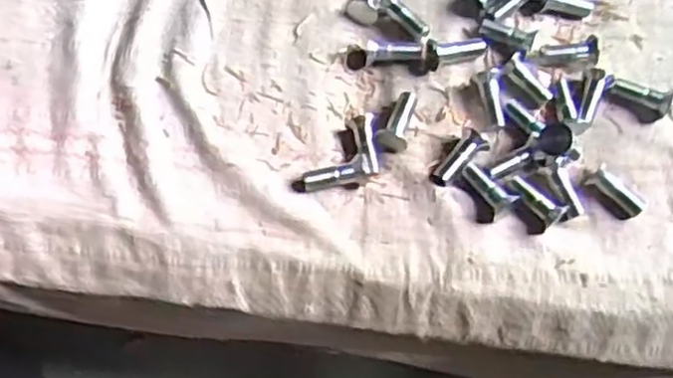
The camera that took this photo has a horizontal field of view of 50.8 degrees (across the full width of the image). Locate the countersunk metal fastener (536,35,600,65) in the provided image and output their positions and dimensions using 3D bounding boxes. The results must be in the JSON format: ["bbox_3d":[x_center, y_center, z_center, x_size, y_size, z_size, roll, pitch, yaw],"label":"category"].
[{"bbox_3d":[0.144,-0.085,0.442,0.037,0.013,0.015,1,70,-3],"label":"countersunk metal fastener"}]

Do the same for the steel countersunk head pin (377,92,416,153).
[{"bbox_3d":[0.037,-0.039,0.422,0.017,0.016,0.038,20,70,4],"label":"steel countersunk head pin"}]

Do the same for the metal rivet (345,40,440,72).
[{"bbox_3d":[0.034,-0.083,0.437,0.056,0.016,0.016,5,69,-2],"label":"metal rivet"}]

